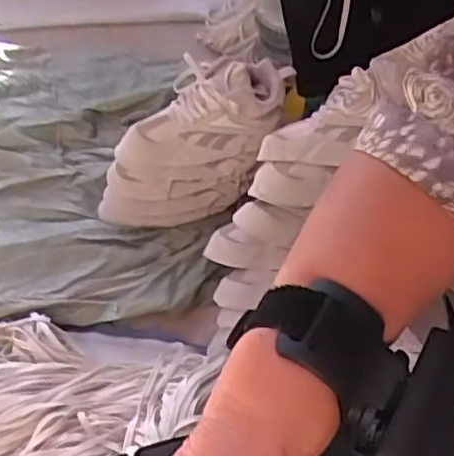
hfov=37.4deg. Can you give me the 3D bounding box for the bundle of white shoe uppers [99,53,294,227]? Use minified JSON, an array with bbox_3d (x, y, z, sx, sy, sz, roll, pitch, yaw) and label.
[{"bbox_3d":[-0.054,-0.125,1.023,0.270,0.238,0.101,-3,47,-9],"label":"bundle of white shoe uppers"}]

